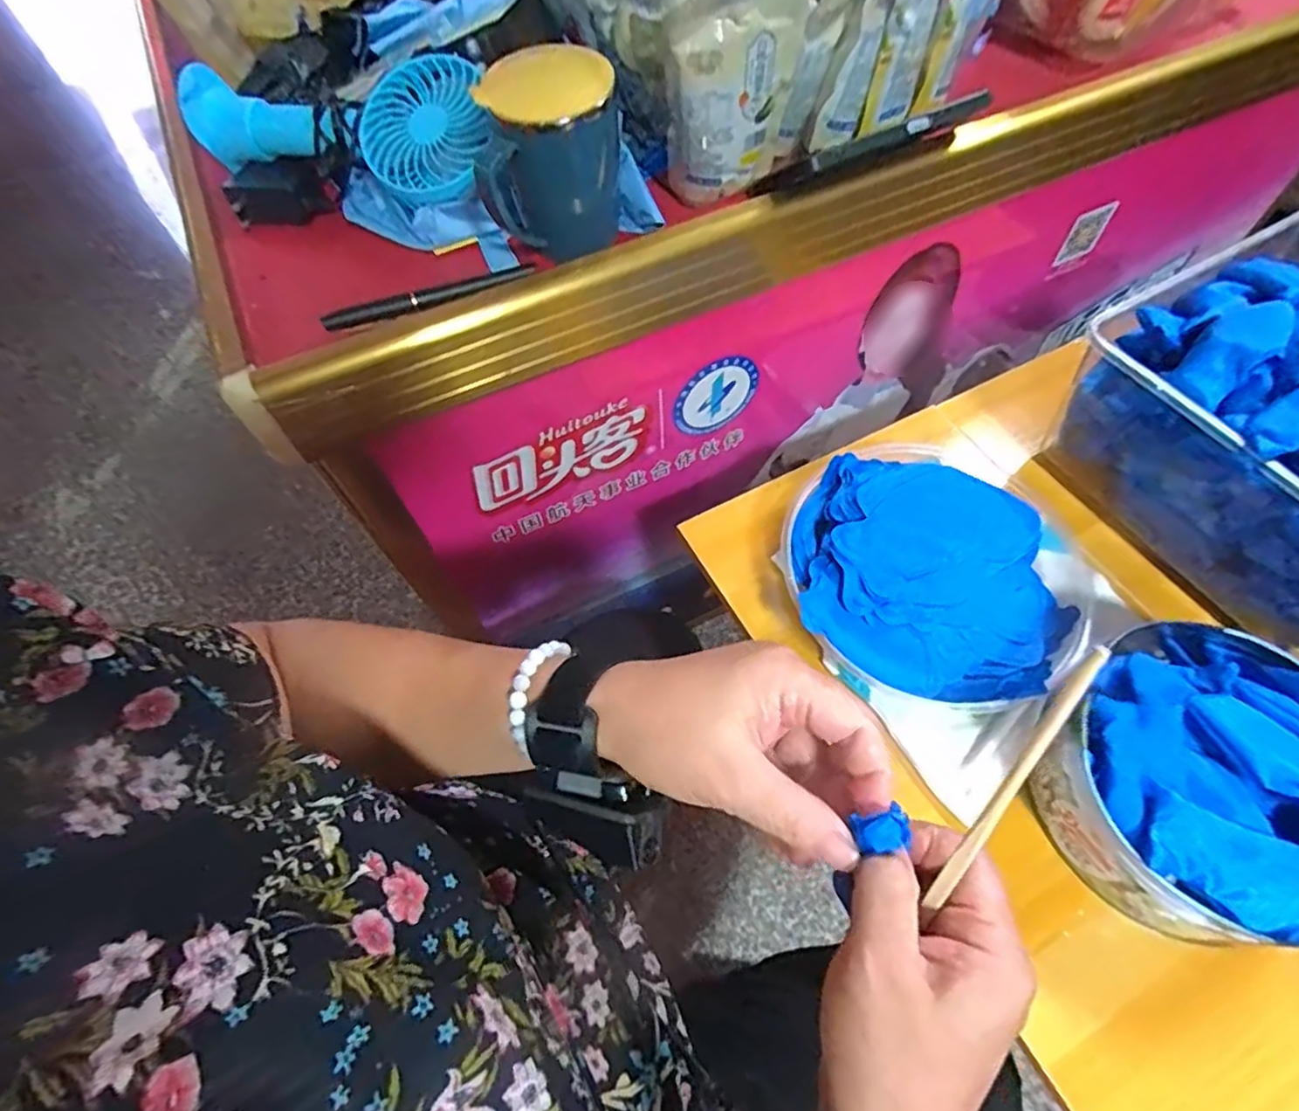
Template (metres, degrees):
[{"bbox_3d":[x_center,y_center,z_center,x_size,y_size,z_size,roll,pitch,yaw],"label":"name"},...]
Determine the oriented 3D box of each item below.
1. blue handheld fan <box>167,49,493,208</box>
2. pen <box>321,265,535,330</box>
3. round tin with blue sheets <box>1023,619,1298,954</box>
[{"bbox_3d":[-0.218,-0.313,0.460,0.223,0.052,0.083,14,62,10],"label":"blue handheld fan"},{"bbox_3d":[-0.146,-0.173,0.430,0.139,0.011,0.014,-17,61,-7],"label":"pen"},{"bbox_3d":[0.361,0.152,0.414,0.177,0.083,0.185,-1,60,2],"label":"round tin with blue sheets"}]

